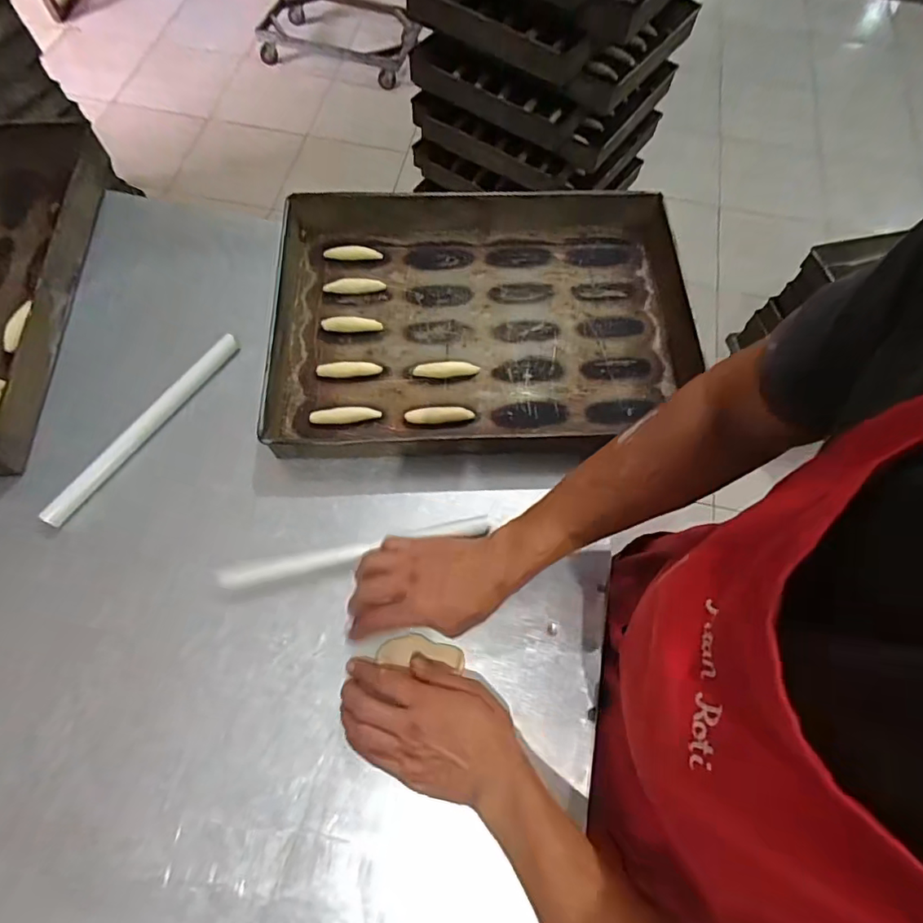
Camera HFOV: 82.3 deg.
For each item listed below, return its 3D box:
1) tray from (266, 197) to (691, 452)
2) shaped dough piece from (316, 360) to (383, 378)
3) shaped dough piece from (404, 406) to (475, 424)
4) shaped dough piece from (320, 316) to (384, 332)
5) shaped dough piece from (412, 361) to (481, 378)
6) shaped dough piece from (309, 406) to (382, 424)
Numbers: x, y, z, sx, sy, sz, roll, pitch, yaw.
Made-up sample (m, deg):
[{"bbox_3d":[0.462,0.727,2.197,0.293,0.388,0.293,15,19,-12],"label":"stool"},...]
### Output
[{"bbox_3d":[0.027,-0.181,0.664,0.528,0.050,0.354,-1,68,-3],"label":"tray"},{"bbox_3d":[-0.138,-0.113,0.649,0.077,0.015,0.018,0,68,-3],"label":"shaped dough piece"},{"bbox_3d":[-0.026,-0.058,0.640,0.082,0.010,0.023,-3,68,-4],"label":"shaped dough piece"},{"bbox_3d":[-0.141,-0.178,0.678,0.076,0.014,0.020,2,67,-2],"label":"shaped dough piece"},{"bbox_3d":[-0.019,-0.115,0.657,0.080,0.012,0.021,4,67,-1],"label":"shaped dough piece"},{"bbox_3d":[-0.138,-0.056,0.626,0.081,0.012,0.018,-6,68,-5],"label":"shaped dough piece"}]

